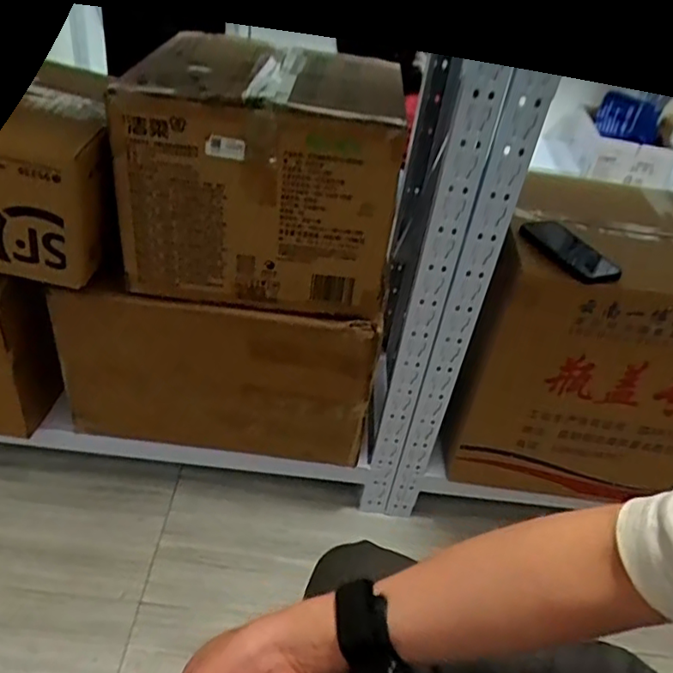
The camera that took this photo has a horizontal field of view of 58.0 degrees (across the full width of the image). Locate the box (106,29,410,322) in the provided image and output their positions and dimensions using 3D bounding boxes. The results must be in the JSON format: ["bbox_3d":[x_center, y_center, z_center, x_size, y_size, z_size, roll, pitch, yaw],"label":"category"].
[{"bbox_3d":[-0.107,-0.255,0.945,0.375,0.281,0.315,7,38,-2],"label":"box"}]

